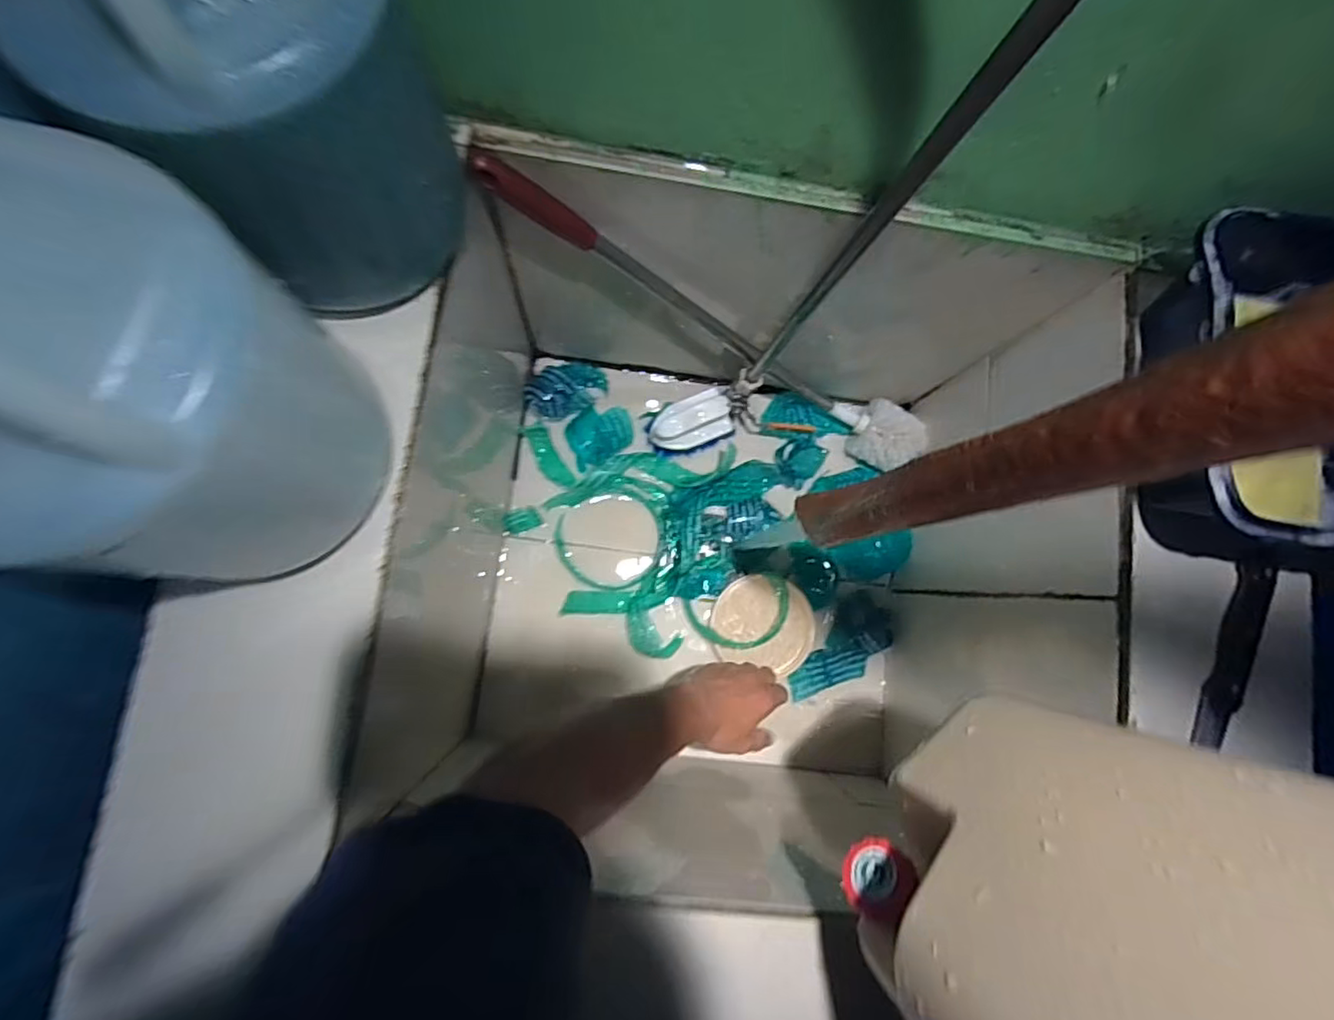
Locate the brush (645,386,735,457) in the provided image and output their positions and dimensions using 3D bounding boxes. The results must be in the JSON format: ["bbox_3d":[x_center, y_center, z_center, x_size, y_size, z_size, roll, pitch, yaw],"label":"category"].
[{"bbox_3d":[0.027,-0.105,0.747,0.103,0.040,0.064,-18,85,-8],"label":"brush"}]

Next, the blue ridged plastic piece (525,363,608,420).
[{"bbox_3d":[-0.117,-0.144,0.731,0.096,0.036,0.056,-26,86,-9],"label":"blue ridged plastic piece"}]

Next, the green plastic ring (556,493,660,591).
[{"bbox_3d":[-0.067,0.037,0.735,0.122,0.010,0.115,1,83,-6],"label":"green plastic ring"}]

